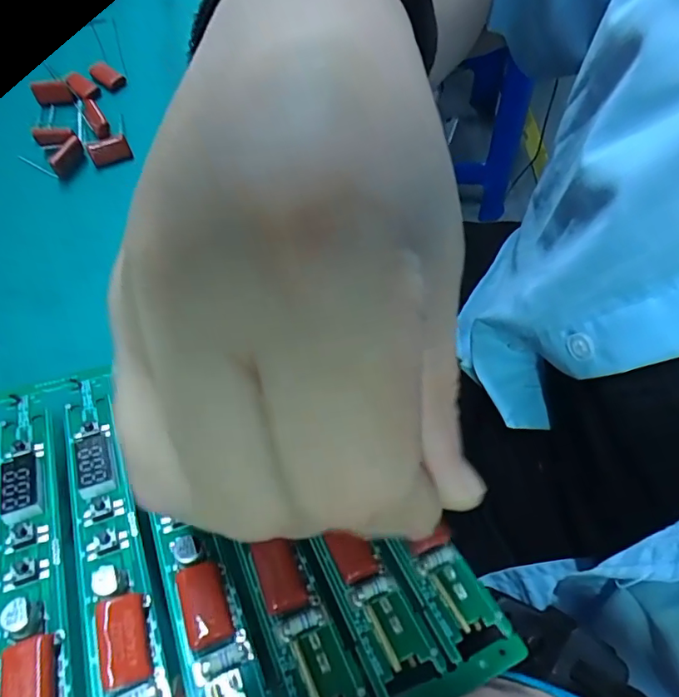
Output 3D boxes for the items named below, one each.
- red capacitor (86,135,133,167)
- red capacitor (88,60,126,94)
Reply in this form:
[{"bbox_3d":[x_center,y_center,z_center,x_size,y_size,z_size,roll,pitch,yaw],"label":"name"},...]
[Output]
[{"bbox_3d":[-0.094,-0.081,0.203,0.015,0.011,0.004,-25,67,-10],"label":"red capacitor"},{"bbox_3d":[-0.105,-0.123,0.225,0.017,0.005,0.010,36,71,16],"label":"red capacitor"}]

